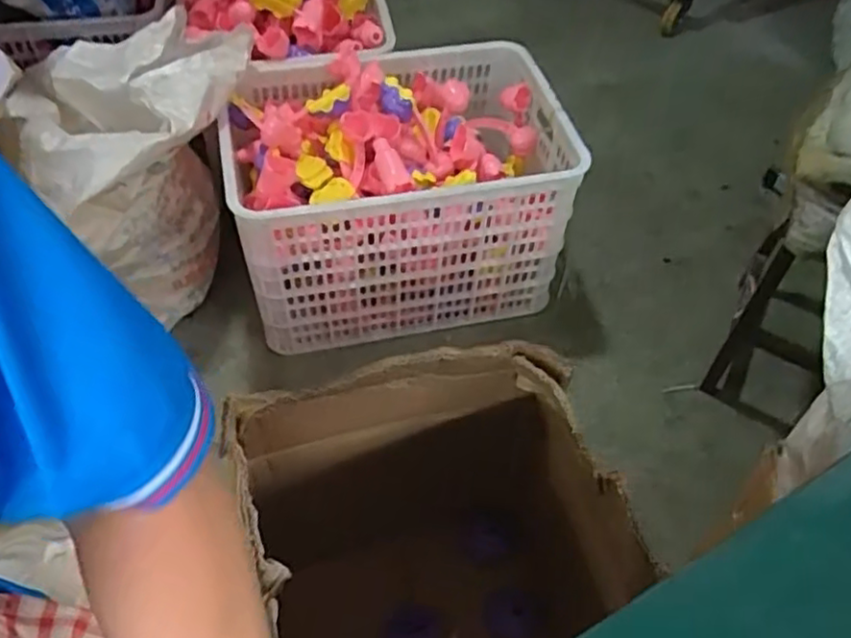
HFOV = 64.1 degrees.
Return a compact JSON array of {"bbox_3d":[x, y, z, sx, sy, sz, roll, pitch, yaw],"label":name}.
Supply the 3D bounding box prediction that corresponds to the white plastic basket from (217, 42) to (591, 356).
[{"bbox_3d":[-0.060,-0.260,1.377,0.622,0.383,0.429,-10,53,-10],"label":"white plastic basket"}]

